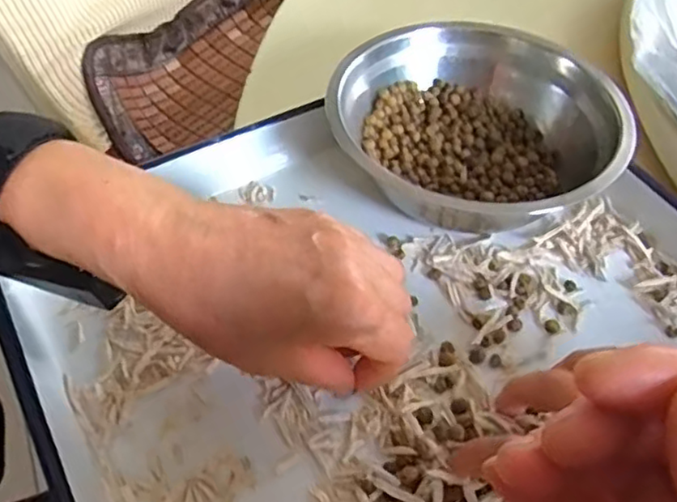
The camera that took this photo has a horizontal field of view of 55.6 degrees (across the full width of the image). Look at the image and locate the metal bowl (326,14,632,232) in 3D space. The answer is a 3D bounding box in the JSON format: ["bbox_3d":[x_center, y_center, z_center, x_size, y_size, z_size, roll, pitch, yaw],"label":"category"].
[{"bbox_3d":[0.091,-0.086,0.416,0.169,0.057,0.169,2,53,-2],"label":"metal bowl"}]

